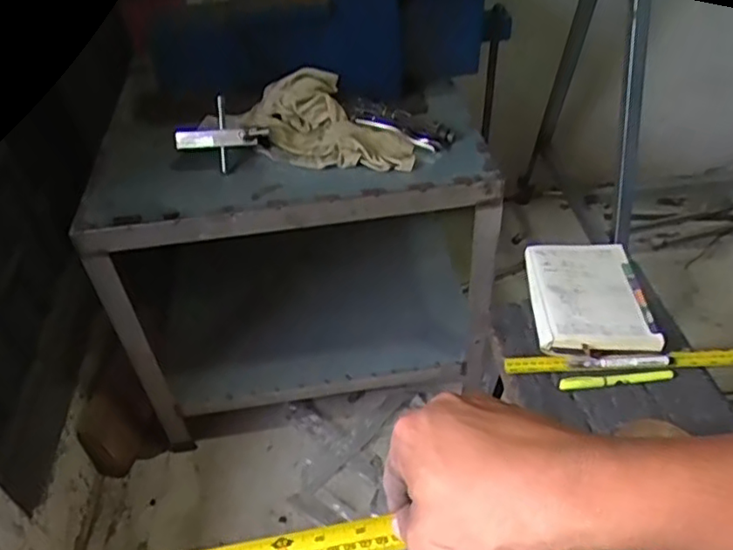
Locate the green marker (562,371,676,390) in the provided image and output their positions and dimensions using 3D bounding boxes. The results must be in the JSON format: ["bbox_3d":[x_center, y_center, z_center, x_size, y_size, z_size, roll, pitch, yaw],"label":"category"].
[{"bbox_3d":[0.315,0.133,0.785,0.137,0.015,0.013,-3,42,2],"label":"green marker"}]

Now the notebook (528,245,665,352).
[{"bbox_3d":[0.314,0.029,0.885,0.149,0.030,0.208,1,43,5],"label":"notebook"}]

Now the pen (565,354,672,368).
[{"bbox_3d":[0.325,0.111,0.803,0.126,0.014,0.015,0,43,5],"label":"pen"}]

